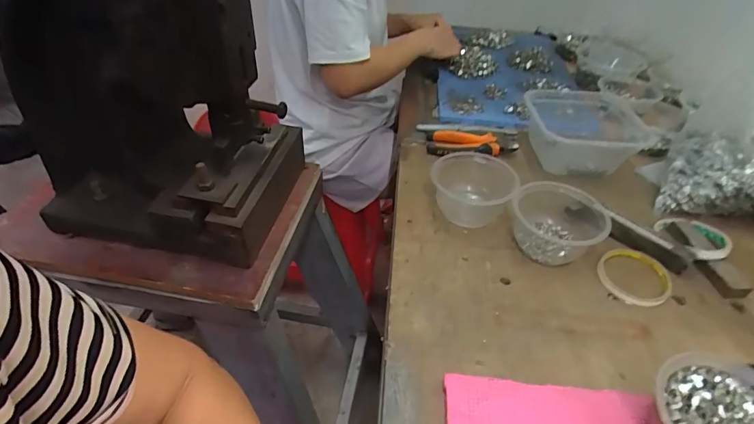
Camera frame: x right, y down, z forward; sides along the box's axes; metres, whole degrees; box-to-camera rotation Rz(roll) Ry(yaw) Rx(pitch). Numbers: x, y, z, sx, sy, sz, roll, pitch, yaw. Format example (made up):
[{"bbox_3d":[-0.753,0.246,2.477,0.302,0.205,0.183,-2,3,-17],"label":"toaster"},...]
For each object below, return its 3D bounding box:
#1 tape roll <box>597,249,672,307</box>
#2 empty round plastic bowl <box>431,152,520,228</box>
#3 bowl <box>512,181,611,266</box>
[{"bbox_3d":[0.321,0.079,0.521,0.082,0.009,0.089,1,40,-1],"label":"tape roll"},{"bbox_3d":[0.133,-0.031,0.589,0.112,0.059,0.111,5,41,4],"label":"empty round plastic bowl"},{"bbox_3d":[0.238,0.009,0.548,0.109,0.068,0.112,1,40,-1],"label":"bowl"}]

